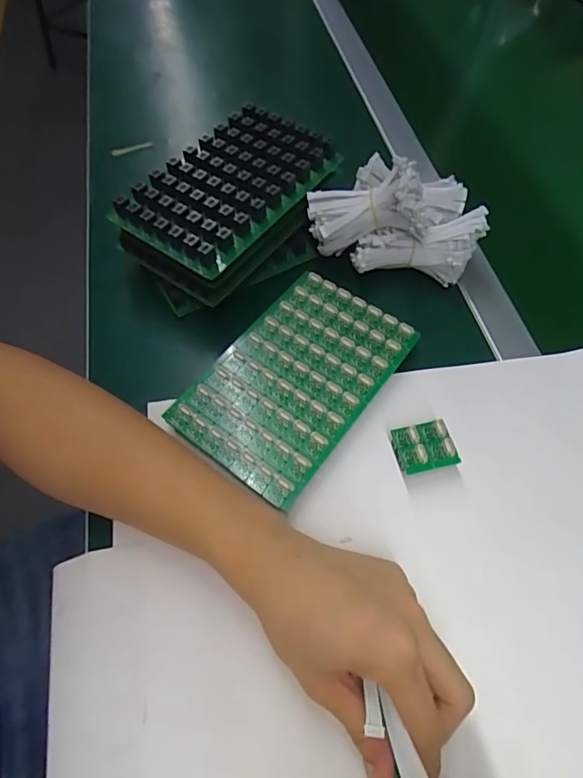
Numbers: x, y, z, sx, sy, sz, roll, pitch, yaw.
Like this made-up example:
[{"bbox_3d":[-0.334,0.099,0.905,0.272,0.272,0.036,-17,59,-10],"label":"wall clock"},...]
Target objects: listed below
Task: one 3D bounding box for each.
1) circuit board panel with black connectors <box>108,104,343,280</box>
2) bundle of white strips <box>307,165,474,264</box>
[{"bbox_3d":[-0.053,-0.184,0.411,0.111,0.022,0.180,34,66,16],"label":"circuit board panel with black connectors"},{"bbox_3d":[0.066,-0.154,0.409,0.096,0.056,0.039,-11,59,19],"label":"bundle of white strips"}]

